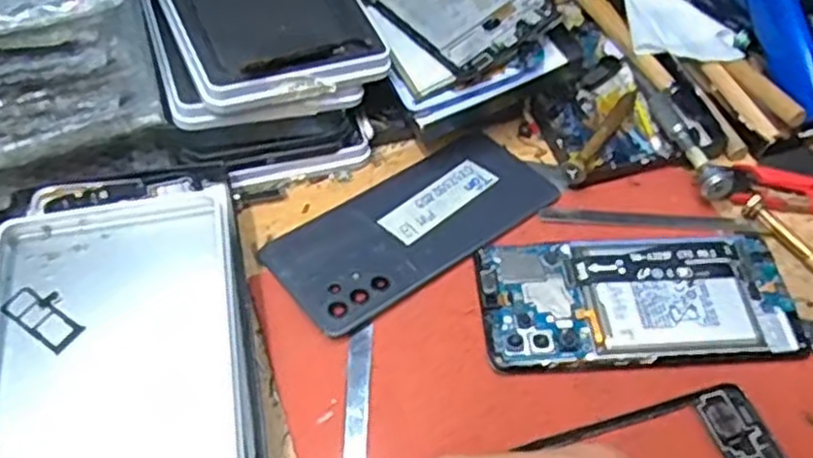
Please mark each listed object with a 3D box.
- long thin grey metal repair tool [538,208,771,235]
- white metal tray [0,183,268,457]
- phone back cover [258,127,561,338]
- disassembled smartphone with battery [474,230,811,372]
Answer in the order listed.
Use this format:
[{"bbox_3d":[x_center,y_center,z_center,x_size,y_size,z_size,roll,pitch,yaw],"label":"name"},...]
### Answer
[{"bbox_3d":[0.135,-0.003,0.417,0.122,0.007,0.016,3,54,-2],"label":"long thin grey metal repair tool"},{"bbox_3d":[-0.117,0.064,0.306,0.109,0.018,0.190,-9,55,-10],"label":"white metal tray"},{"bbox_3d":[0.004,-0.004,0.410,0.157,0.010,0.072,-30,61,-23],"label":"phone back cover"},{"bbox_3d":[0.112,0.033,0.374,0.152,0.009,0.069,-1,54,-5],"label":"disassembled smartphone with battery"}]

